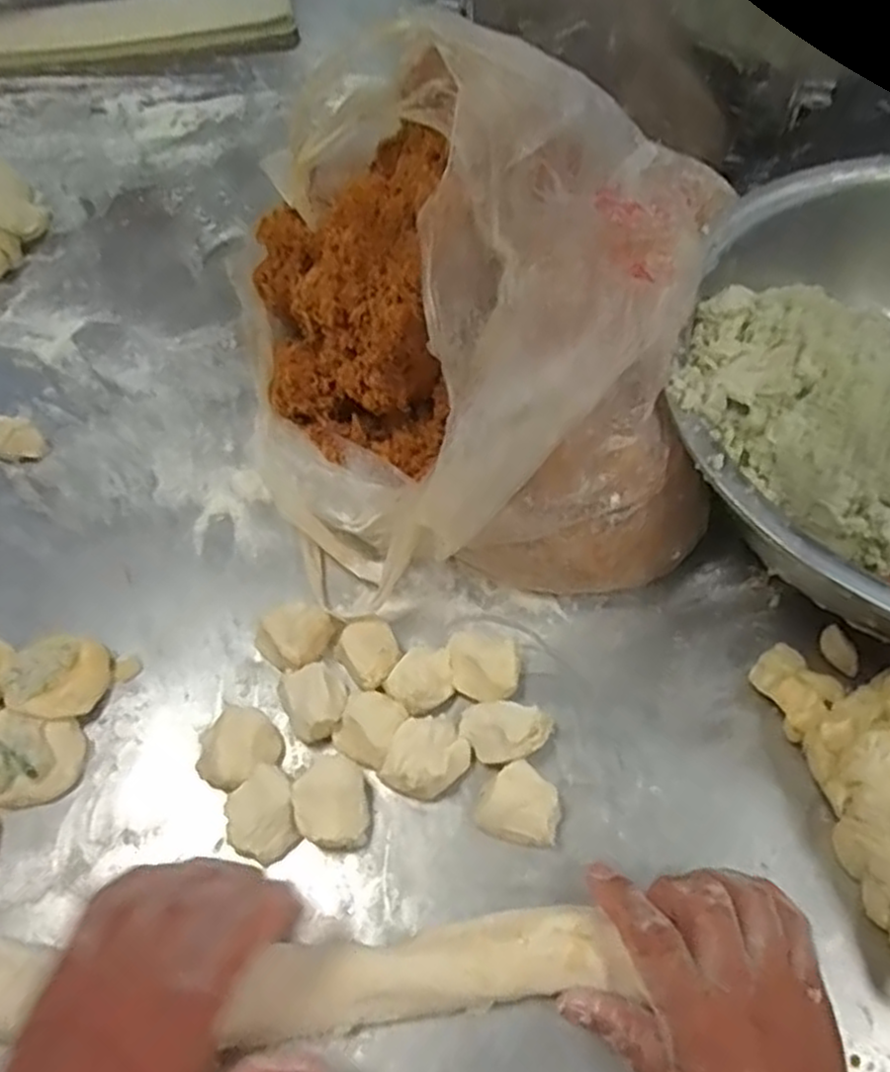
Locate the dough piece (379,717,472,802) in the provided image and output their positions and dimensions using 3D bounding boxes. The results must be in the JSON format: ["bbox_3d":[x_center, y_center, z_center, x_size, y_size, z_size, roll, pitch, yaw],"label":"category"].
[{"bbox_3d":[-0.012,0.129,0.451,0.049,0.031,0.041,-40,65,-20],"label":"dough piece"}]

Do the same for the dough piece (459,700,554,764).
[{"bbox_3d":[0.035,0.112,0.452,0.047,0.031,0.037,-19,60,-9],"label":"dough piece"}]

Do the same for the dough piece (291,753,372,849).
[{"bbox_3d":[-0.063,0.151,0.438,0.039,0.030,0.049,-7,59,-2],"label":"dough piece"}]

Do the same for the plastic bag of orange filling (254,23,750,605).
[{"bbox_3d":[0.015,-0.130,0.494,0.295,0.214,0.288,-3,59,1],"label":"plastic bag of orange filling"}]

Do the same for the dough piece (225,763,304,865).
[{"bbox_3d":[-0.101,0.158,0.437,0.041,0.026,0.042,-1,59,2],"label":"dough piece"}]

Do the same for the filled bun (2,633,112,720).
[{"bbox_3d":[-0.239,0.088,0.480,0.055,0.027,0.054,-1,59,2],"label":"filled bun"}]

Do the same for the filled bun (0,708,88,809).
[{"bbox_3d":[-0.244,0.131,0.455,0.055,0.029,0.049,1,59,3],"label":"filled bun"}]

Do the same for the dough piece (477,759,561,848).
[{"bbox_3d":[0.042,0.154,0.433,0.043,0.030,0.039,37,67,22],"label":"dough piece"}]

